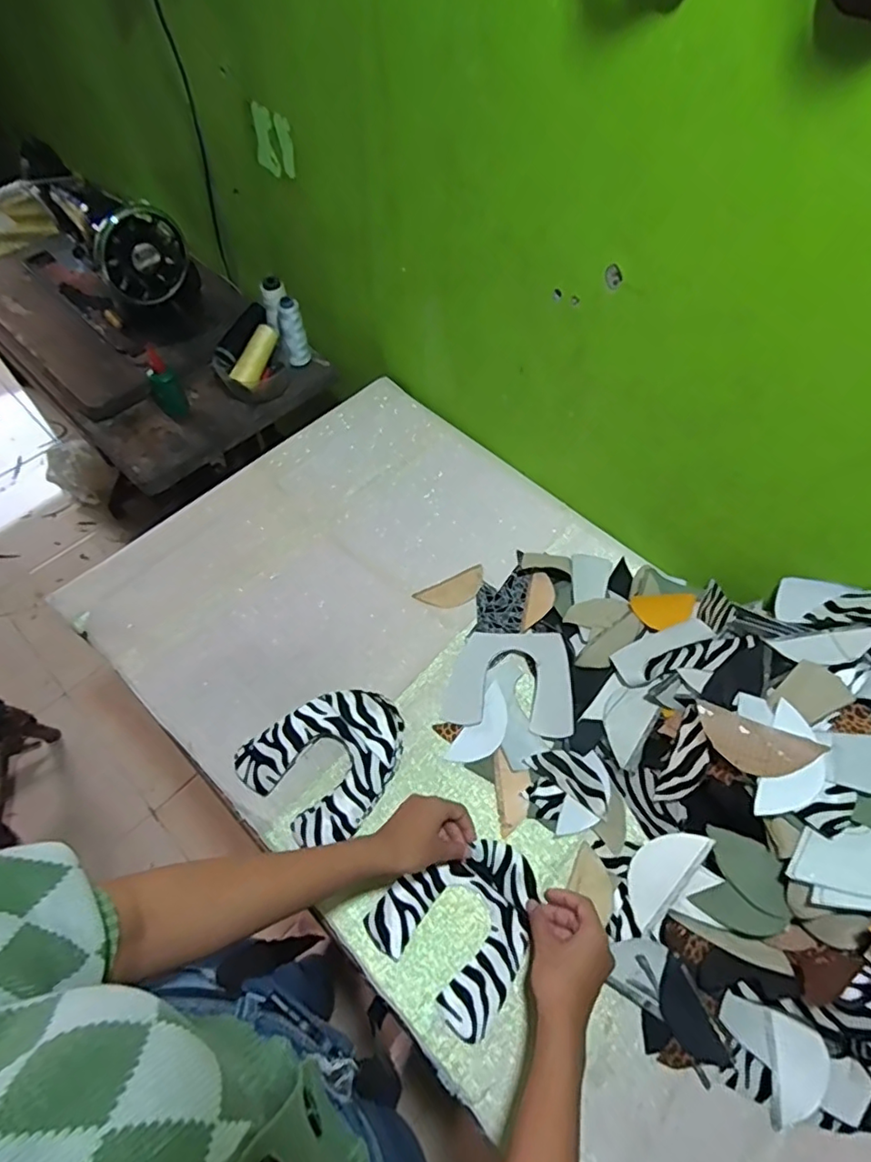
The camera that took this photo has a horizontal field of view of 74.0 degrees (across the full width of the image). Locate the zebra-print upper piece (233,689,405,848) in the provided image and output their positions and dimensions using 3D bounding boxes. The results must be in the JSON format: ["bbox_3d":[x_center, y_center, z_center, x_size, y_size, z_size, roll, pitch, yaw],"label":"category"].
[{"bbox_3d":[-0.117,0.199,0.662,0.152,0.030,0.169,39,66,20],"label":"zebra-print upper piece"}]

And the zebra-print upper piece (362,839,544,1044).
[{"bbox_3d":[0.032,0.336,0.580,0.145,0.021,0.152,38,66,20],"label":"zebra-print upper piece"}]

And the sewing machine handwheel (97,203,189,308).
[{"bbox_3d":[-0.454,-0.503,0.893,0.042,0.148,0.138,33,96,13],"label":"sewing machine handwheel"}]

